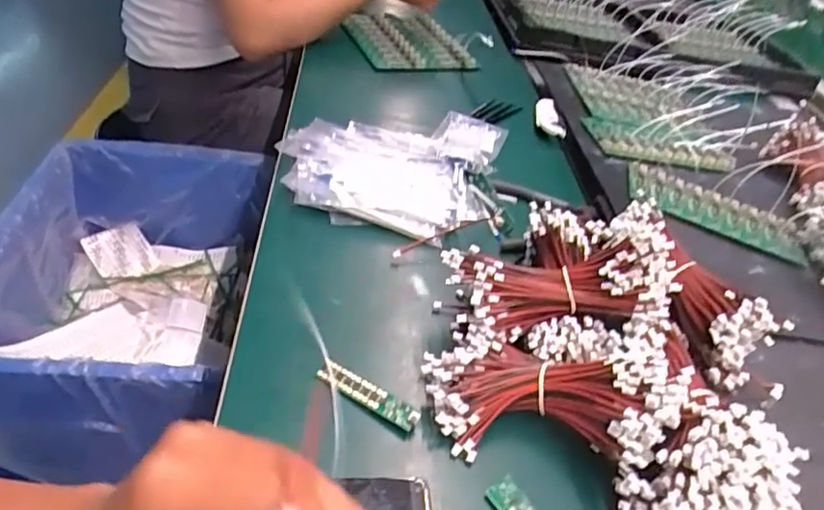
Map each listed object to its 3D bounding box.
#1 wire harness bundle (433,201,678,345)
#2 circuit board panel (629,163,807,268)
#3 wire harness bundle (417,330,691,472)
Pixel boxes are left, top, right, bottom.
[{"bbox_3d":[0.118,0.022,0.458,0.186,0.073,0.061,-11,44,0],"label":"wire harness bundle"},{"bbox_3d":[0.337,-0.043,0.653,0.197,0.012,0.080,21,46,2],"label":"circuit board panel"},{"bbox_3d":[0.101,0.089,0.418,0.180,0.044,0.106,-2,41,13],"label":"wire harness bundle"}]

